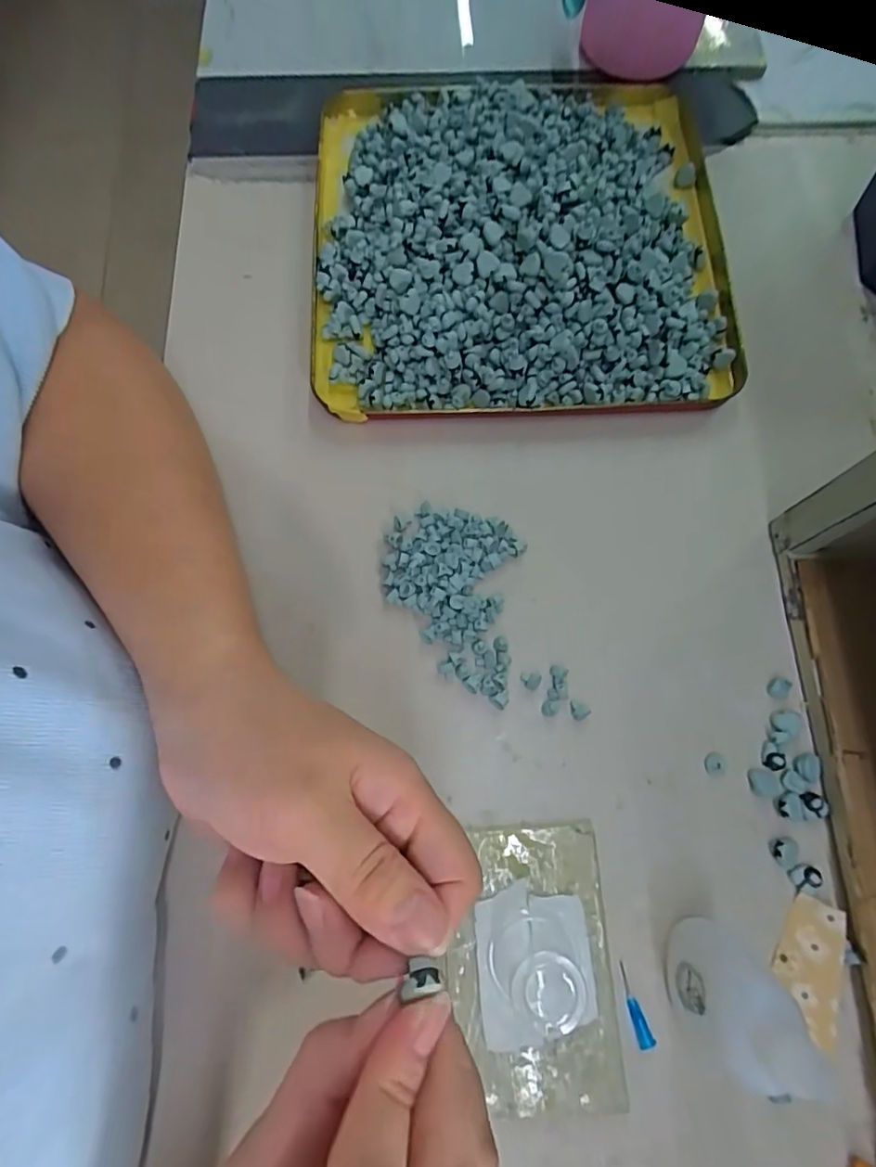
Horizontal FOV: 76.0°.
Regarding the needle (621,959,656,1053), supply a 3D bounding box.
[{"bbox_3d":[0.082,0.177,0.234,0.006,0.004,0.030,-16,72,-4],"label":"needle"}]

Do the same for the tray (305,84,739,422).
[{"bbox_3d":[0.046,-0.215,0.329,0.237,0.045,0.246,-3,74,1],"label":"tray"}]

